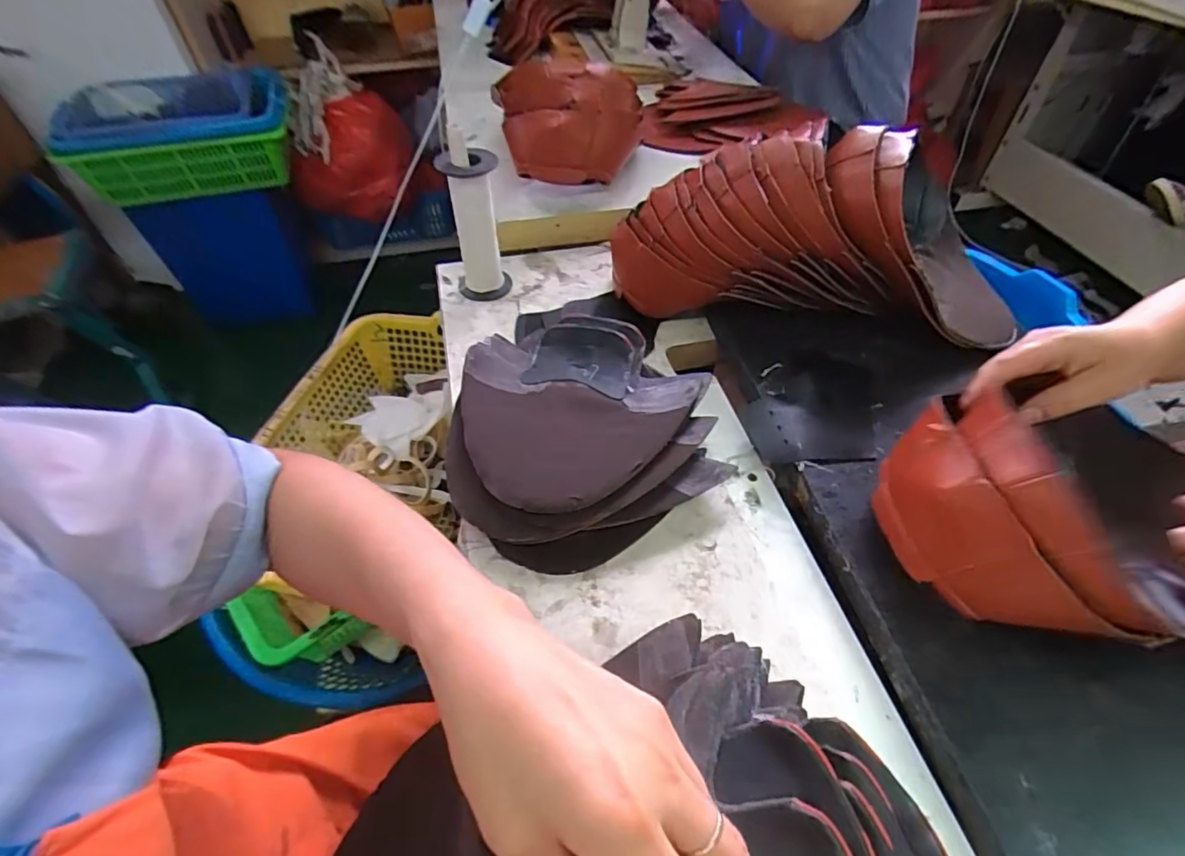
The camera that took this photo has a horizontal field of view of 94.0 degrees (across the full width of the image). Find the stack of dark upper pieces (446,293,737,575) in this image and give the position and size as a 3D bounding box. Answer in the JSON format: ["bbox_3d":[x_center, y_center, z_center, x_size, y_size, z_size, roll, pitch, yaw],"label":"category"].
[{"bbox_3d":[-0.018,-0.004,0.457,0.206,0.067,0.209,-24,53,-17],"label":"stack of dark upper pieces"}]

